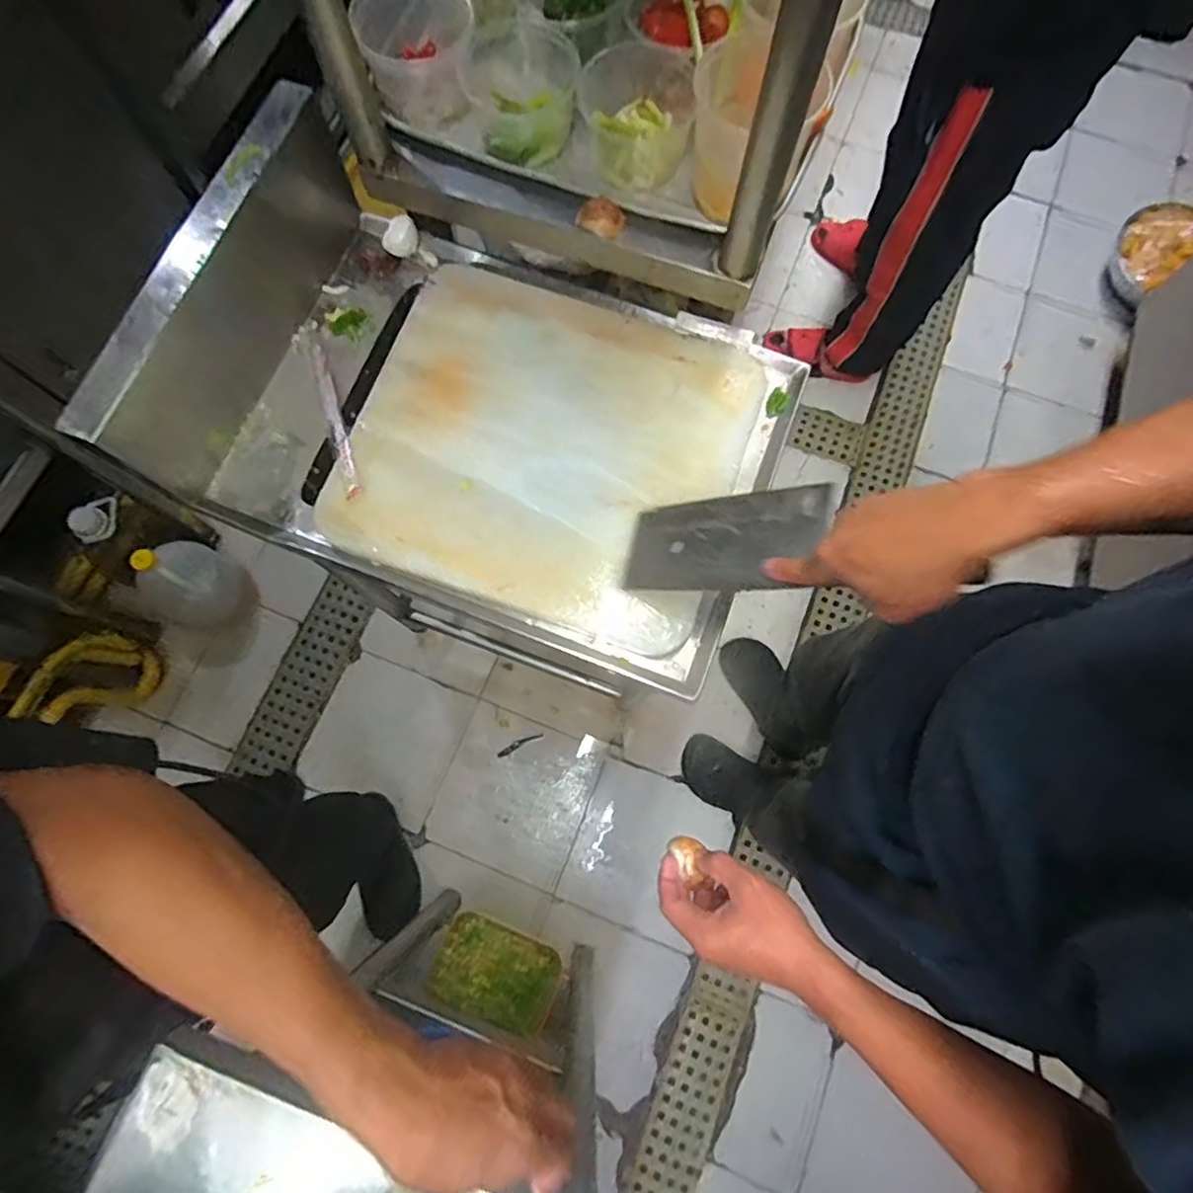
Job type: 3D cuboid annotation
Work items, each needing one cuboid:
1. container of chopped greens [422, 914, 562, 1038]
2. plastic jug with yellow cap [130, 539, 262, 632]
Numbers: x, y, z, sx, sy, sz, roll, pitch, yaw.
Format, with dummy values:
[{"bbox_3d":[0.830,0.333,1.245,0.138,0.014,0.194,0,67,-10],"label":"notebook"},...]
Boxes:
[{"bbox_3d":[-0.164,0.618,1.044,0.205,0.051,0.144,22,76,5],"label":"container of chopped greens"},{"bbox_3d":[-0.815,-0.022,1.277,0.143,0.278,0.162,24,76,6],"label":"plastic jug with yellow cap"}]

